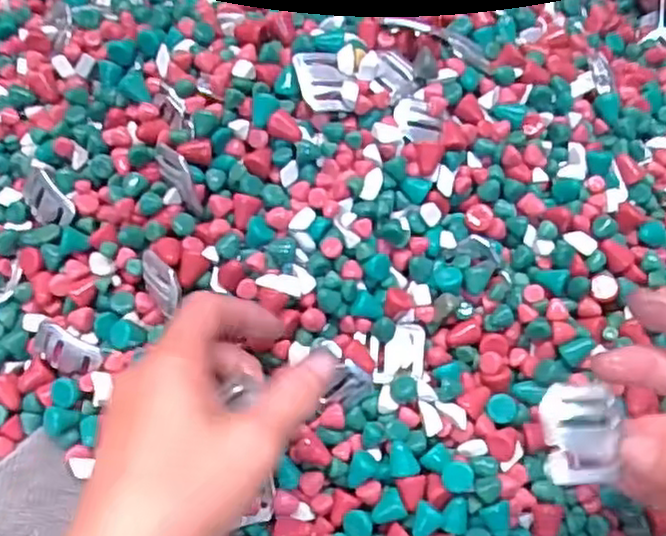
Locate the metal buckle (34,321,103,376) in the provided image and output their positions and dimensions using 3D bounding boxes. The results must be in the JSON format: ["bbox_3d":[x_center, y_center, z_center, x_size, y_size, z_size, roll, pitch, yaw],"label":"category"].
[{"bbox_3d":[-0.128,0.041,0.346,0.033,0.023,0.009,35,34,-8],"label":"metal buckle"}]

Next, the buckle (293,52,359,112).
[{"bbox_3d":[-0.004,-0.095,0.365,0.027,0.006,0.037,-11,63,-11],"label":"buckle"}]

